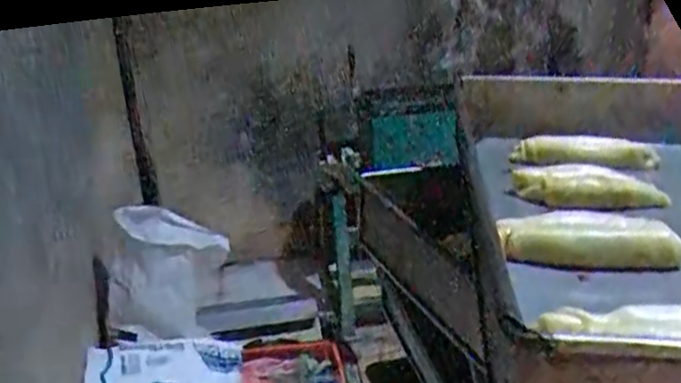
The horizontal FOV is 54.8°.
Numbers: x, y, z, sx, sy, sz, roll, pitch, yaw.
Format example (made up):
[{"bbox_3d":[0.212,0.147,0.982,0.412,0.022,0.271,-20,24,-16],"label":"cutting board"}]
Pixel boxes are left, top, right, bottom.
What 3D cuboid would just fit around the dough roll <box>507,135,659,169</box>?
[{"bbox_3d":[0.204,-0.034,0.546,0.115,0.030,0.021,-1,21,6],"label":"dough roll"}]

